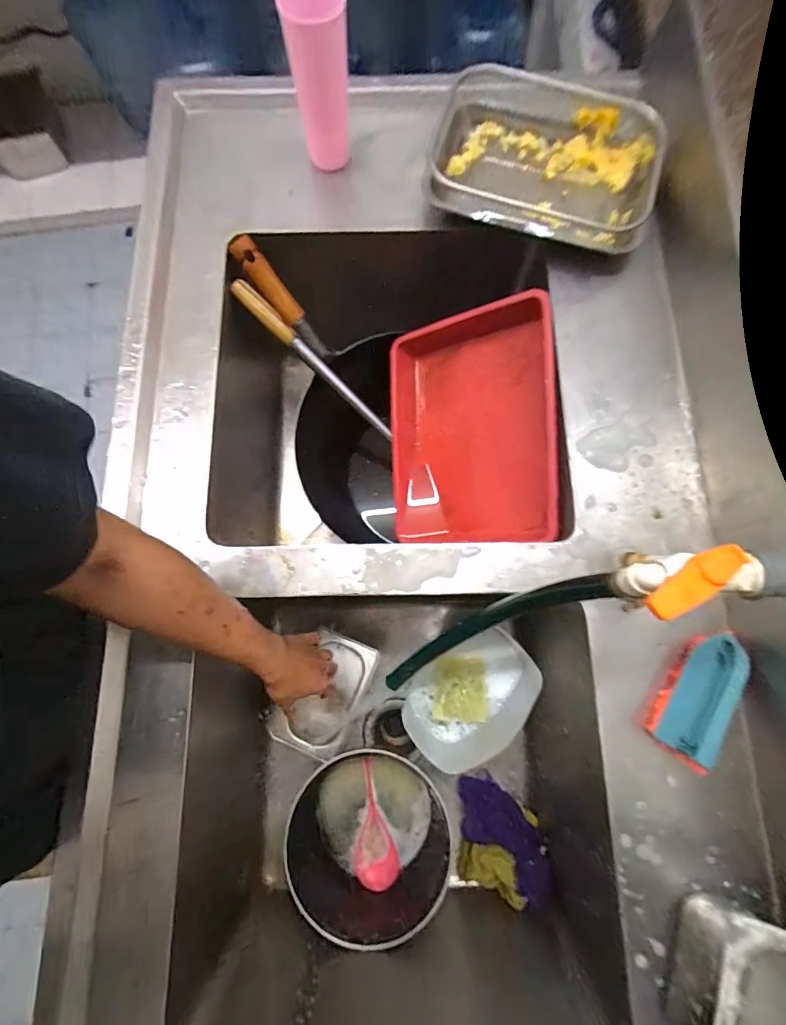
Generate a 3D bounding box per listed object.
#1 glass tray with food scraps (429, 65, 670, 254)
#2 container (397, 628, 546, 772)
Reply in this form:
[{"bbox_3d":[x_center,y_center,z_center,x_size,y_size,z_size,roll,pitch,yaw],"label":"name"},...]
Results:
[{"bbox_3d":[0.207,-0.467,0.579,0.286,0.072,0.221,11,79,2],"label":"glass tray with food scraps"},{"bbox_3d":[0.119,0.277,0.637,0.212,0.108,0.133,-30,79,-6],"label":"container"}]

